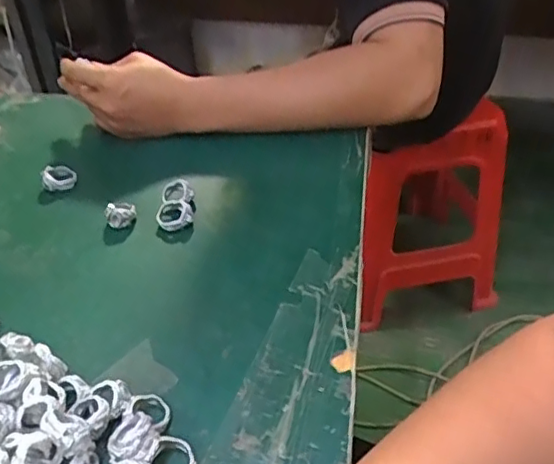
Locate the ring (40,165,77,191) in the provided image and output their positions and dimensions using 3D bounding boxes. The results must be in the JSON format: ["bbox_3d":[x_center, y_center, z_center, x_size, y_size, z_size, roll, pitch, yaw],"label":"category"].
[{"bbox_3d":[-0.201,-0.052,0.539,0.030,0.015,0.031,-1,38,1],"label":"ring"}]

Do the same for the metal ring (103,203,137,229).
[{"bbox_3d":[-0.132,-0.016,0.494,0.025,0.017,0.025,-1,38,1],"label":"metal ring"}]

